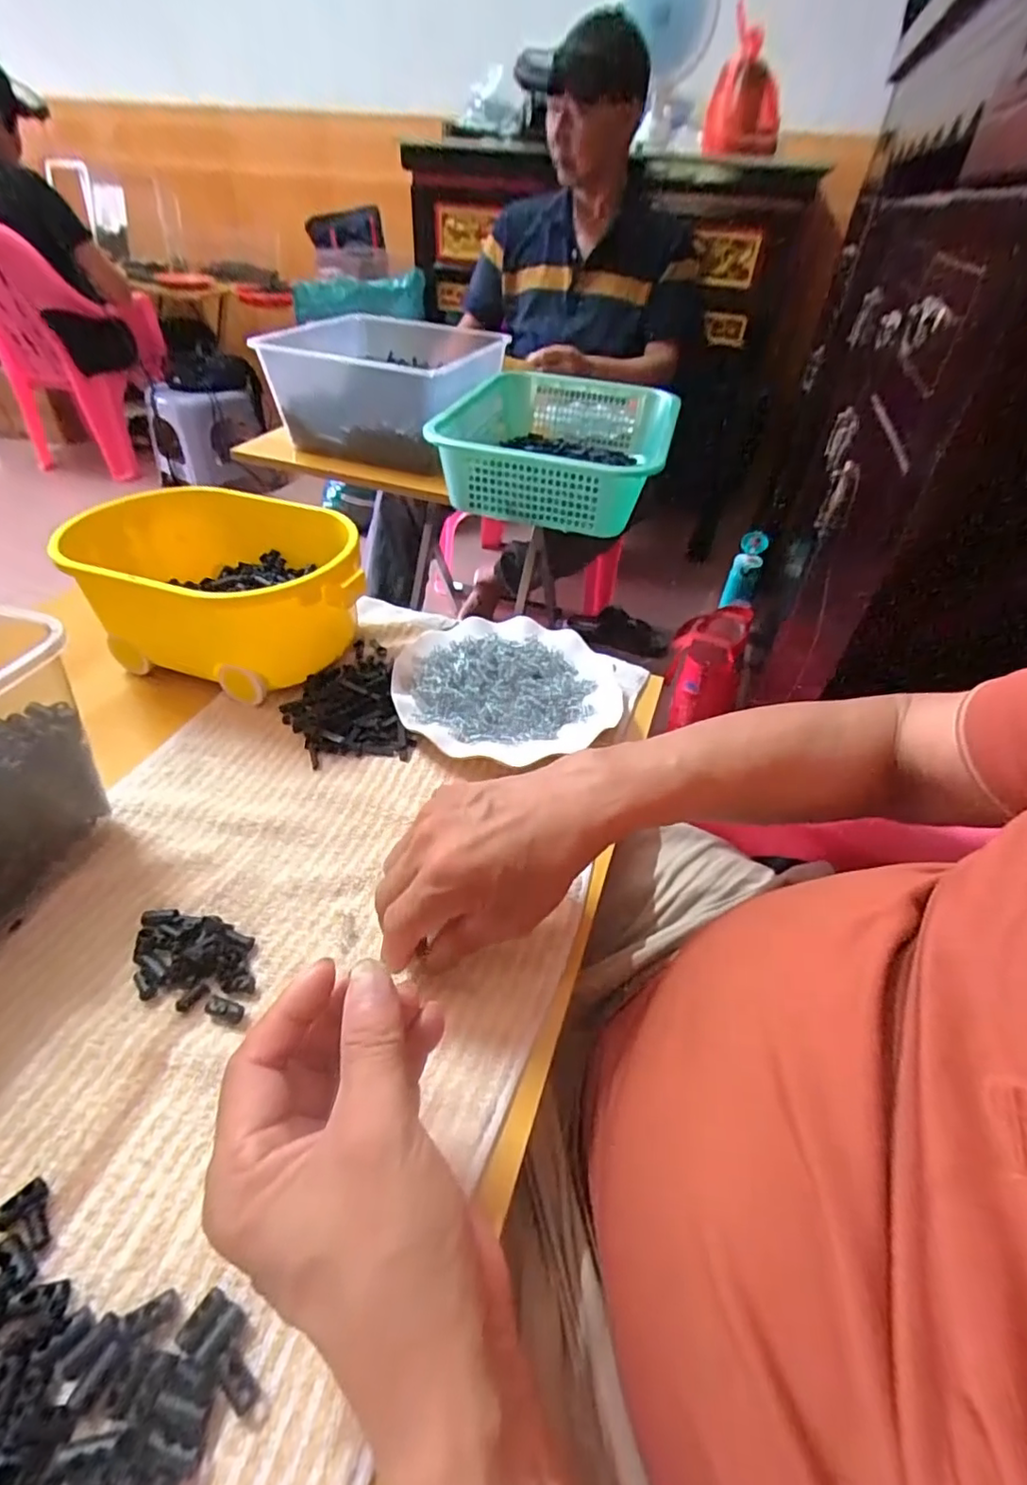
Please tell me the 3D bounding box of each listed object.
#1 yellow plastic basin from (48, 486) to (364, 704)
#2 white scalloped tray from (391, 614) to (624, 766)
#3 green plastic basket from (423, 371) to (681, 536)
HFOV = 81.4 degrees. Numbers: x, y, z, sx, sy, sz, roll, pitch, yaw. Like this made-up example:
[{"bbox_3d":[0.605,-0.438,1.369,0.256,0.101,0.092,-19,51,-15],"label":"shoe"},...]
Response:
[{"bbox_3d":[-0.242,-0.130,0.513,0.240,0.103,0.165,16,45,13],"label":"yellow plastic basin"},{"bbox_3d":[-0.004,-0.049,0.502,0.183,0.017,0.169,4,43,1],"label":"white scalloped tray"},{"bbox_3d":[0.062,-0.429,0.865,0.317,0.099,0.395,10,44,6],"label":"green plastic basket"}]

